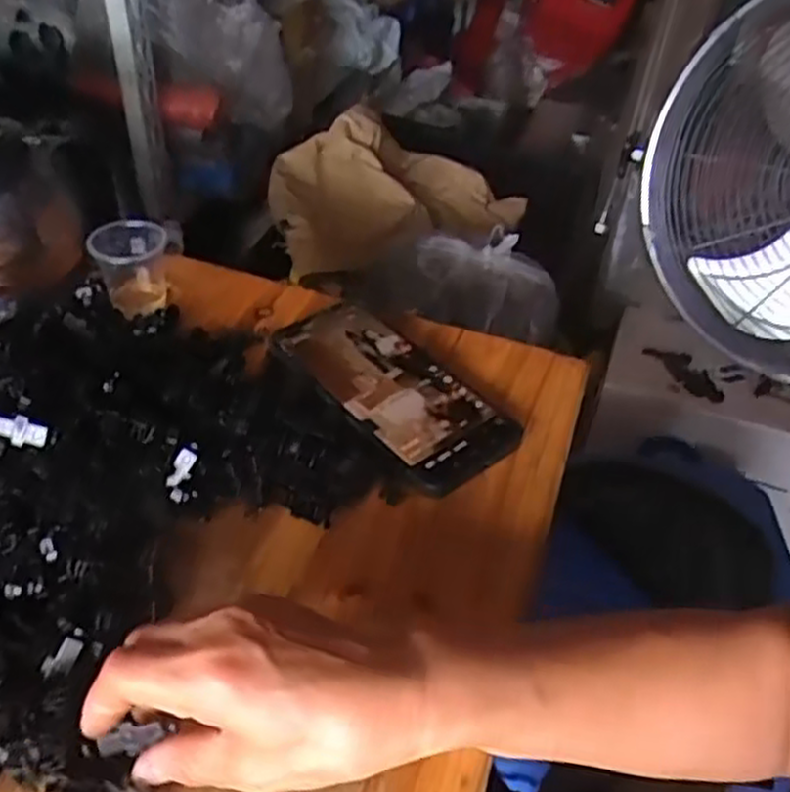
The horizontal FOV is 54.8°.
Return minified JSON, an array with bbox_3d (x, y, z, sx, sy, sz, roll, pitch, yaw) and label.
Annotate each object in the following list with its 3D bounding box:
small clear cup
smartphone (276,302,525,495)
[{"bbox_3d":[-0.183,-0.092,0.531,0.051,0.041,0.061,-10,44,-16],"label":"small clear cup"},{"bbox_3d":[-0.004,-0.008,0.471,0.077,0.012,0.165,-30,52,-32],"label":"smartphone"}]

